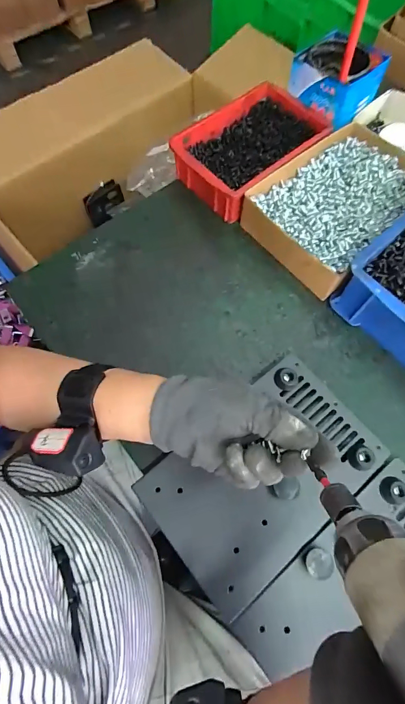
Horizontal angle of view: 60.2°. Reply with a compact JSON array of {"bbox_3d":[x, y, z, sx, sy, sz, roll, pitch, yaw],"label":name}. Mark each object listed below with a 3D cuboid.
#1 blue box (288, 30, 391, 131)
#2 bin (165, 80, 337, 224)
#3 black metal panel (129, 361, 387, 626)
[{"bbox_3d":[0.186,-0.375,0.477,0.099,0.064,0.102,-34,73,-12],"label":"blue box"},{"bbox_3d":[0.067,-0.285,0.493,0.197,0.056,0.129,-41,74,-15],"label":"bin"},{"bbox_3d":[0.064,0.124,0.359,0.225,0.025,0.149,-39,74,-14],"label":"black metal panel"}]

